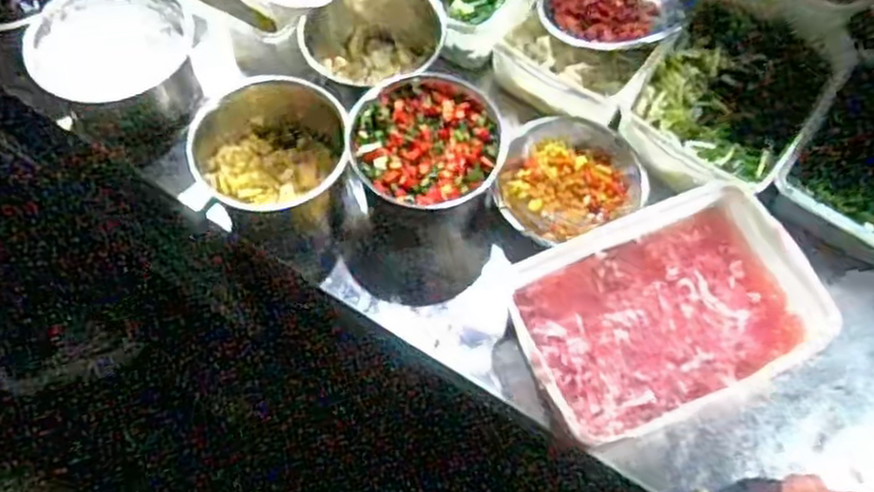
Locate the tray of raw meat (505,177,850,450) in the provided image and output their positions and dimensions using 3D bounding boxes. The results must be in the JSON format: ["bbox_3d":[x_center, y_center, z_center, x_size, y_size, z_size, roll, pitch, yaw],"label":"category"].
[{"bbox_3d":[0.225,0.068,0.750,0.300,0.075,0.210,-18,65,-9],"label":"tray of raw meat"}]

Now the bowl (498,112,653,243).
[{"bbox_3d":[0.143,-0.075,0.830,0.163,0.053,0.151,-28,67,-14],"label":"bowl"}]

